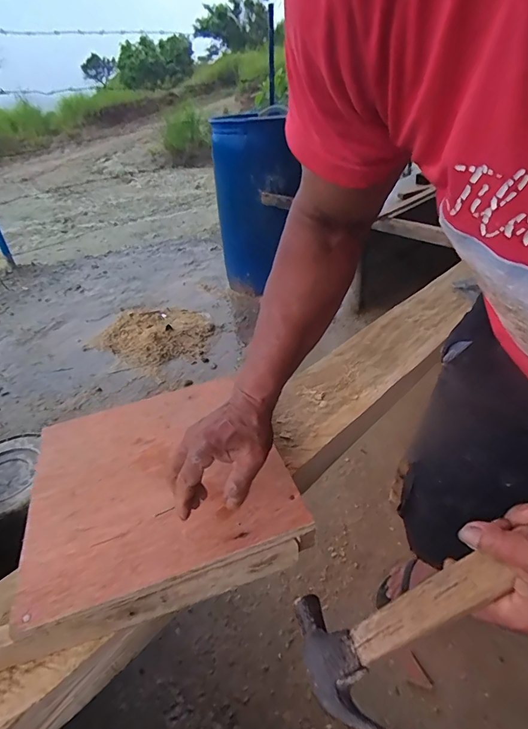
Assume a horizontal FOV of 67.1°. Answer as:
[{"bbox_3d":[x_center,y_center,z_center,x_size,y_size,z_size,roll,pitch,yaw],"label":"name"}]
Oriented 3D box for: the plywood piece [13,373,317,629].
[{"bbox_3d":[-0.138,0.131,0.504,0.296,0.007,0.286,-15,37,-13],"label":"plywood piece"}]

